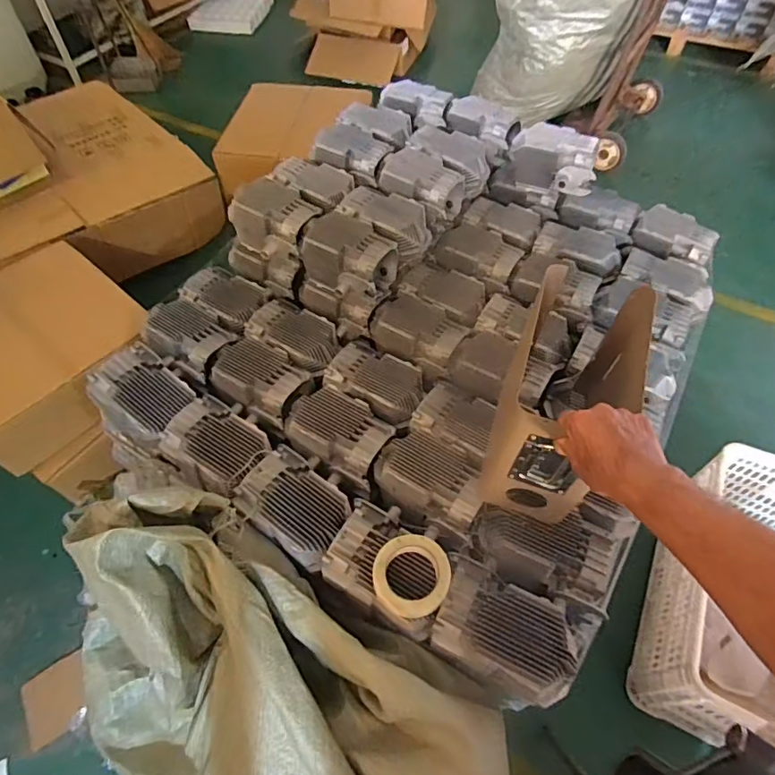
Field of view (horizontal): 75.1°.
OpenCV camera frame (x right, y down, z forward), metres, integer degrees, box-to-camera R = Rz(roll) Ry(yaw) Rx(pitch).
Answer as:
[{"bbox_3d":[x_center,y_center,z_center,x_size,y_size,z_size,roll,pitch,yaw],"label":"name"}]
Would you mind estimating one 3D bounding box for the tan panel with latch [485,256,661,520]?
[{"bbox_3d":[0.261,0.011,0.754,0.150,0.274,0.287,19,58,13],"label":"tan panel with latch"}]

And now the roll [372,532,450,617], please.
[{"bbox_3d":[0.037,0.282,0.755,0.112,0.048,0.112,0,55,0],"label":"roll"}]

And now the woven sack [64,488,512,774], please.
[{"bbox_3d":[-0.162,0.459,0.733,0.739,0.249,0.382,21,58,14],"label":"woven sack"}]

